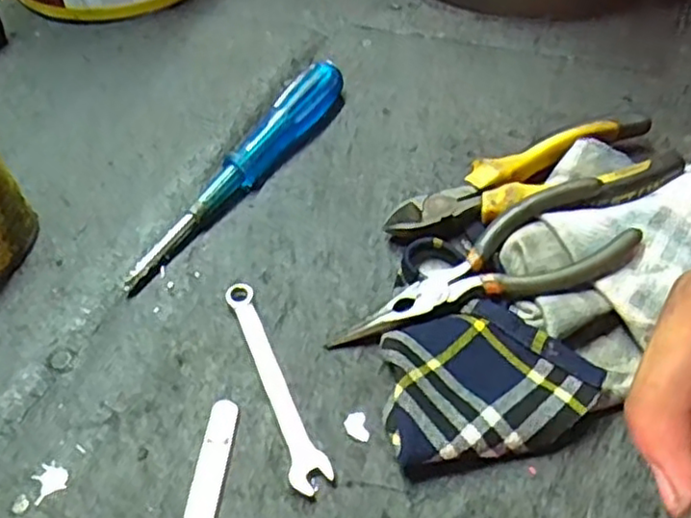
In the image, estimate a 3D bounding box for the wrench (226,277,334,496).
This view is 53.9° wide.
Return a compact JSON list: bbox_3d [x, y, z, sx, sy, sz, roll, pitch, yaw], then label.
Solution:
[{"bbox_3d":[-0.032,0.055,0.314,0.016,0.010,0.111,-18,51,-11],"label":"wrench"}]

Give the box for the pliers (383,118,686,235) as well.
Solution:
[{"bbox_3d":[0.099,-0.035,0.364,0.151,0.033,0.048,-13,50,-7],"label":"pliers"}]

